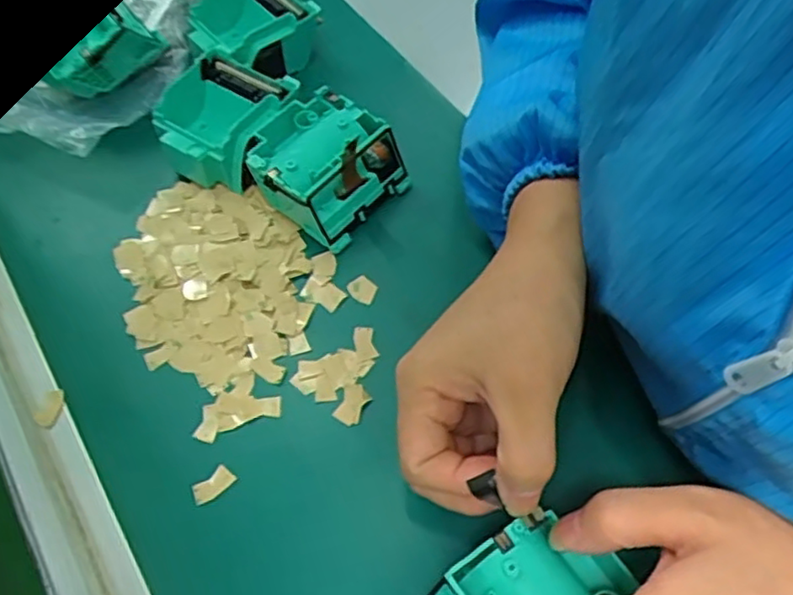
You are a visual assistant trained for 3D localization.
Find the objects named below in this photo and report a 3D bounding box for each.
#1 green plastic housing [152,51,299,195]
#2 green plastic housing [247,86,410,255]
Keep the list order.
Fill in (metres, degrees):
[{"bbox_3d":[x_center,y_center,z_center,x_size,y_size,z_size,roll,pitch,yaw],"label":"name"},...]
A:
[{"bbox_3d":[-0.108,-0.109,0.412,0.073,0.033,0.072,23,65,15],"label":"green plastic housing"},{"bbox_3d":[-0.044,-0.079,0.395,0.073,0.035,0.073,36,69,21],"label":"green plastic housing"}]

